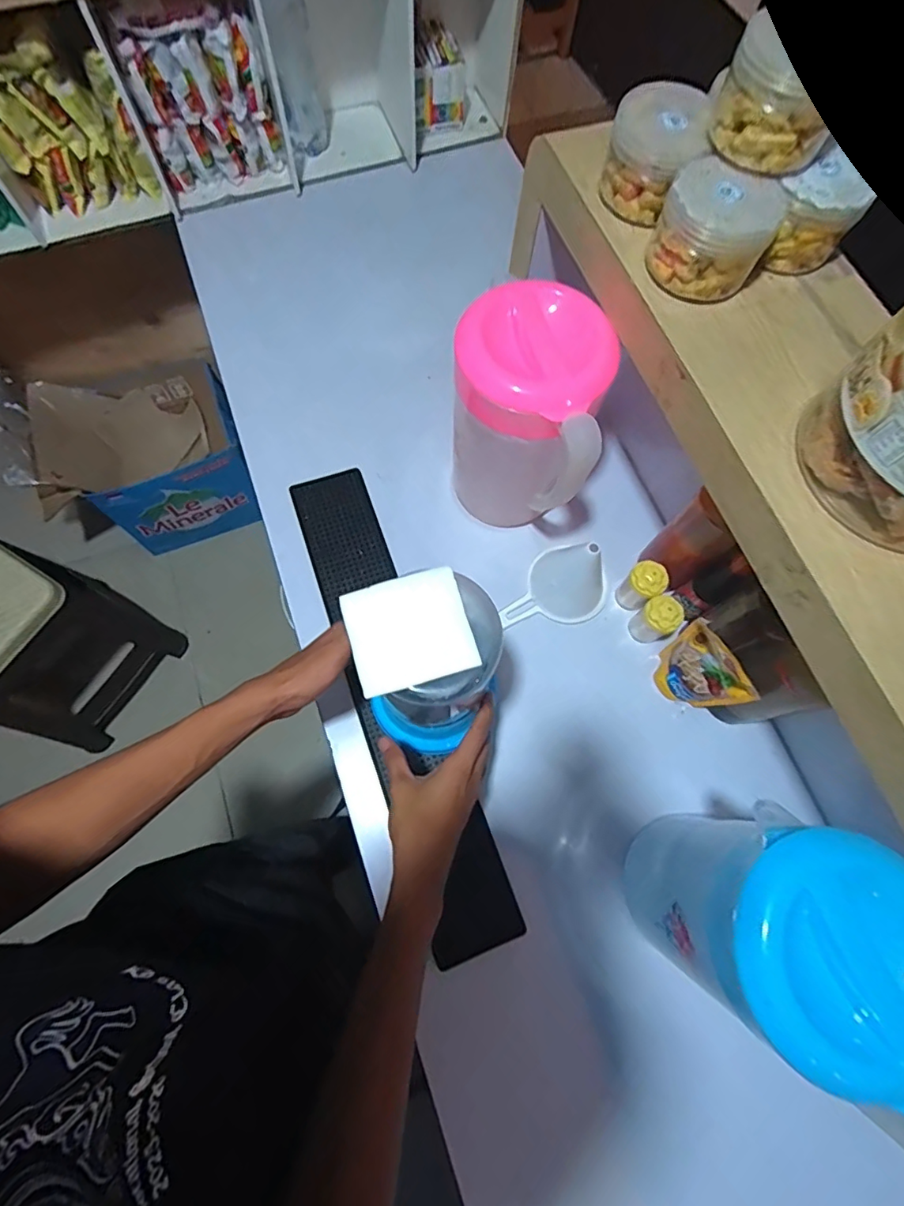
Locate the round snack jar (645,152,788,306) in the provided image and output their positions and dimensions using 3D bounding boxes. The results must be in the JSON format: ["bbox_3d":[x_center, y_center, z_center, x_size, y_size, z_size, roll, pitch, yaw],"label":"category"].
[{"bbox_3d":[0.214,-0.301,0.432,0.084,0.059,0.076,36,74,9],"label":"round snack jar"}]

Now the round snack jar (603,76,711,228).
[{"bbox_3d":[0.172,-0.385,0.454,0.076,0.064,0.087,13,72,2],"label":"round snack jar"}]

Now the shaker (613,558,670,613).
[{"bbox_3d":[0.231,-0.019,0.649,0.040,0.082,0.041,1,72,-2],"label":"shaker"}]

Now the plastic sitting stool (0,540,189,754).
[{"bbox_3d":[-0.924,0.080,1.179,0.275,0.463,0.313,31,73,8],"label":"plastic sitting stool"}]

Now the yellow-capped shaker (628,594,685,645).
[{"bbox_3d":[0.241,0.022,0.630,0.035,0.077,0.042,-30,75,-11],"label":"yellow-capped shaker"}]

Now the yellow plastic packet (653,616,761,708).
[{"bbox_3d":[0.270,0.079,0.585,0.037,0.116,0.096,-30,75,-11],"label":"yellow plastic packet"}]

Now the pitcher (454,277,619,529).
[{"bbox_3d":[0.074,-0.182,0.587,0.145,0.262,0.152,4,71,-1],"label":"pitcher"}]

